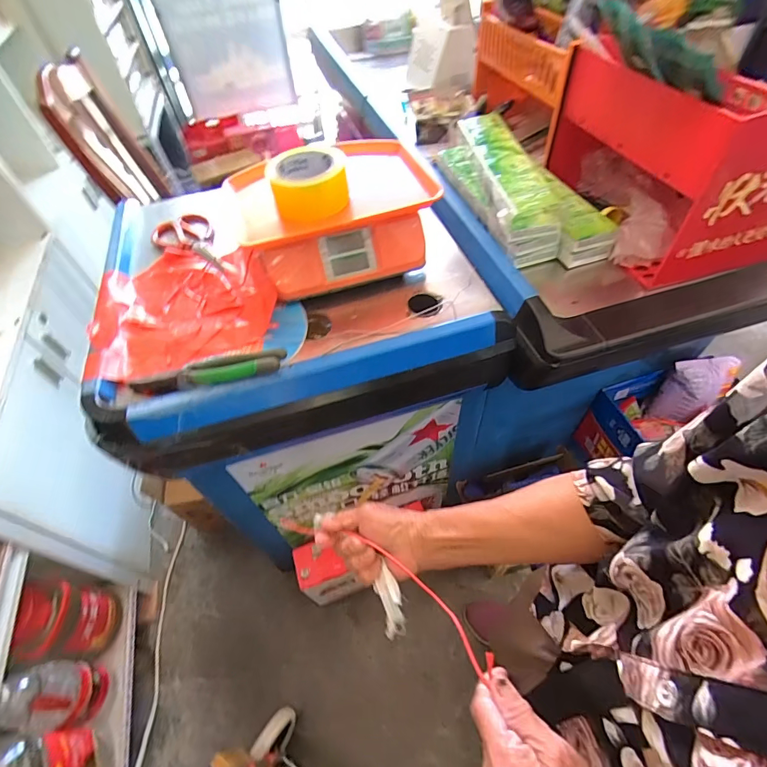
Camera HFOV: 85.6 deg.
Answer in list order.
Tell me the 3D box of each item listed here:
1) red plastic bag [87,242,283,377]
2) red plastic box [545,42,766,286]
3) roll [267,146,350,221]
[{"bbox_3d":[-0.304,-0.132,0.641,0.258,0.028,0.274,-15,53,-7],"label":"red plastic bag"},{"bbox_3d":[0.460,-0.352,0.619,0.325,0.224,0.315,-14,53,-7],"label":"red plastic box"},{"bbox_3d":[-0.107,-0.300,0.608,0.107,0.067,0.123,-11,53,-4],"label":"roll"}]

